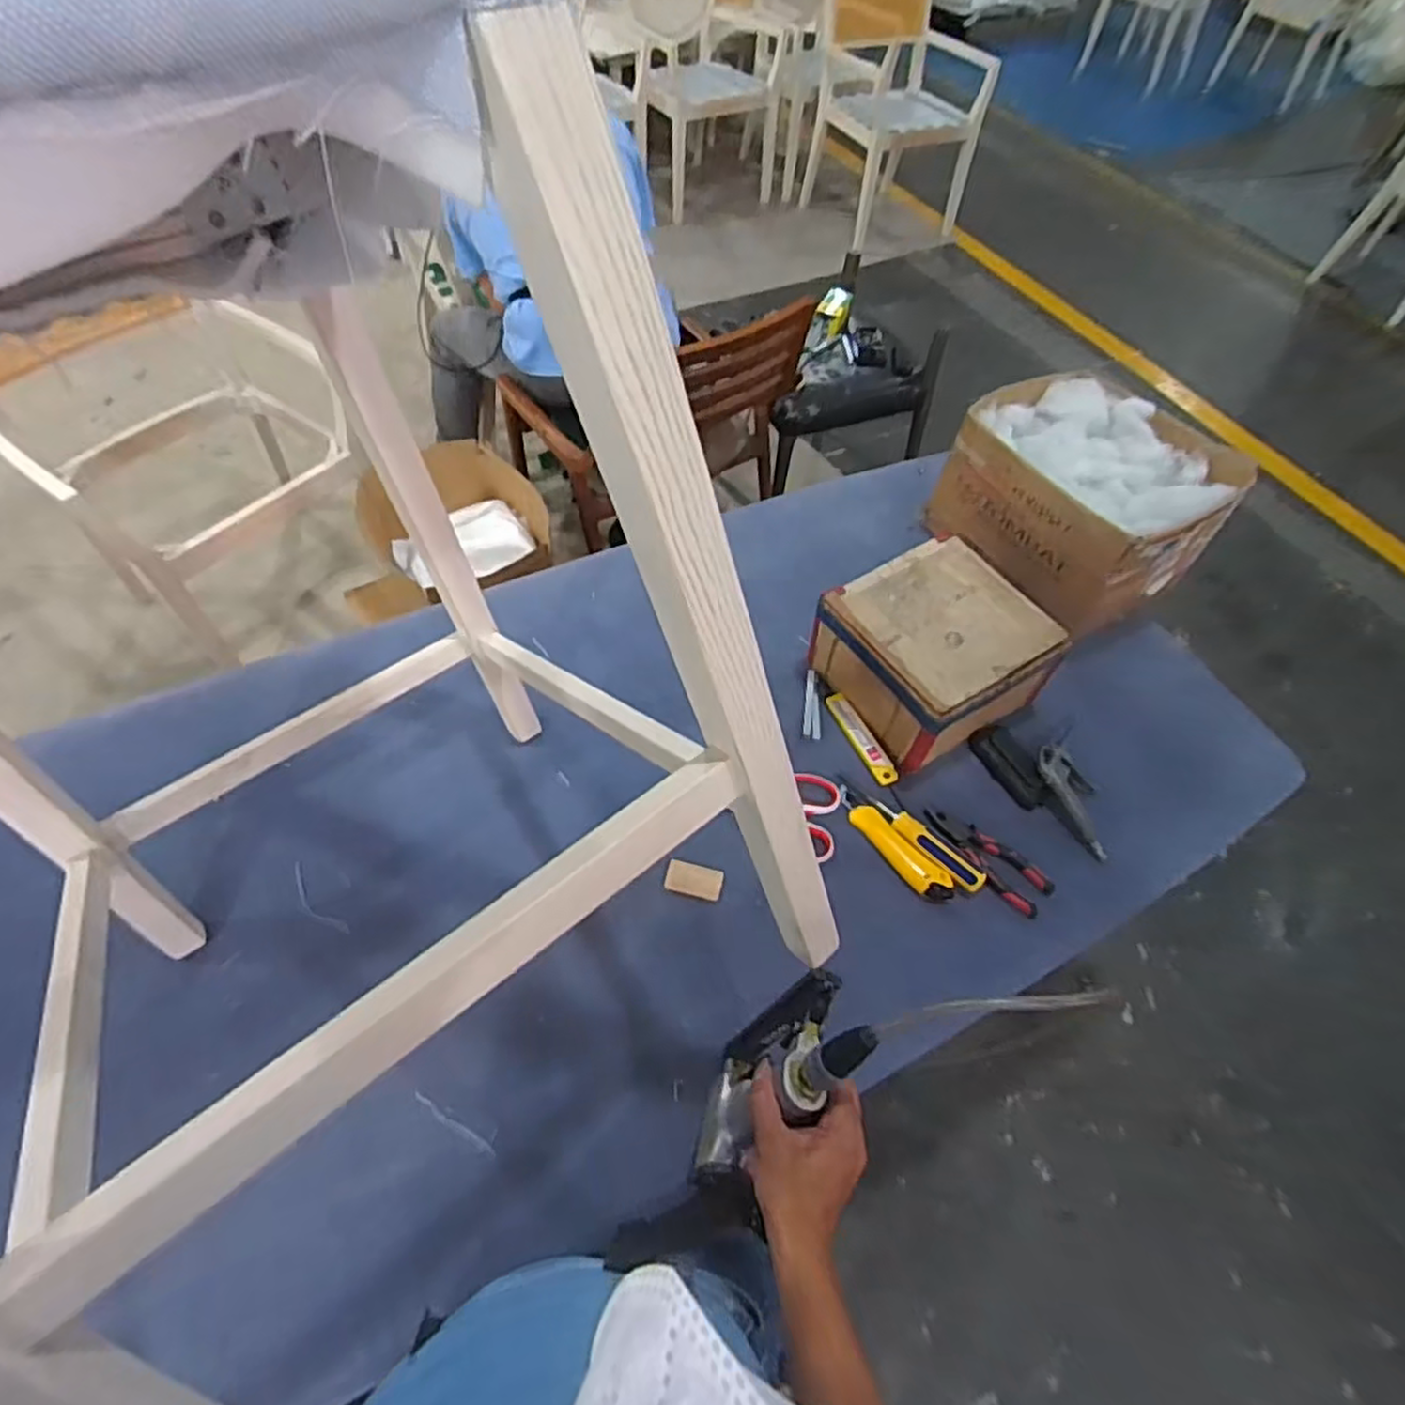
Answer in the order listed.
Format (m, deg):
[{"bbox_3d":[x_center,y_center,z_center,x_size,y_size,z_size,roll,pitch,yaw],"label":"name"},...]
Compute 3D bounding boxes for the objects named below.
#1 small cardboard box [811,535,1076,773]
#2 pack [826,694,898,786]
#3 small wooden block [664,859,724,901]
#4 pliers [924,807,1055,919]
[{"bbox_3d":[0.281,-0.062,0.900,0.206,0.130,0.210,-26,61,-20],"label":"small cardboard box"},{"bbox_3d":[0.194,0.042,0.894,0.025,0.012,0.134,-19,59,-16],"label":"pack"},{"bbox_3d":[-0.009,0.193,0.798,0.061,0.005,0.036,12,56,4],"label":"small wooden block"},{"bbox_3d":[0.319,0.171,0.822,0.153,0.014,0.062,38,62,20],"label":"pliers"}]

